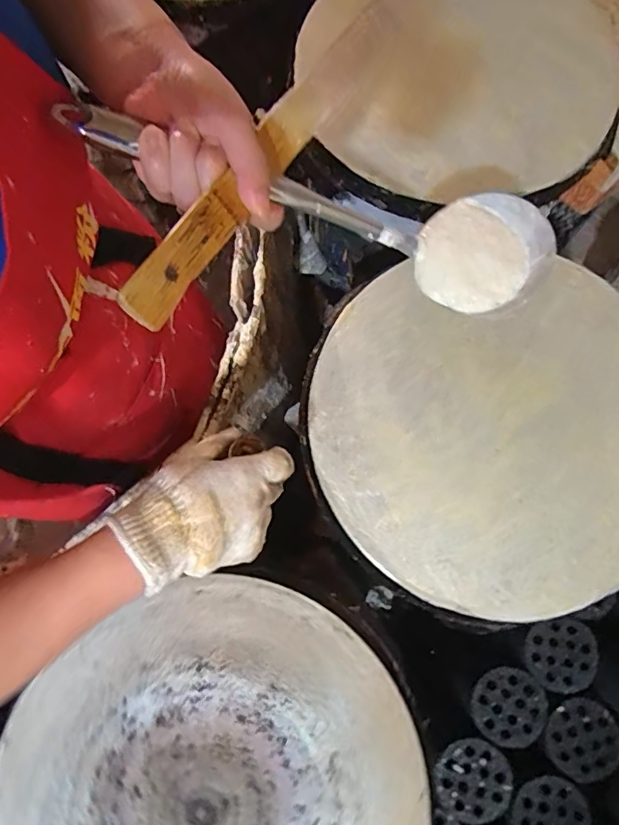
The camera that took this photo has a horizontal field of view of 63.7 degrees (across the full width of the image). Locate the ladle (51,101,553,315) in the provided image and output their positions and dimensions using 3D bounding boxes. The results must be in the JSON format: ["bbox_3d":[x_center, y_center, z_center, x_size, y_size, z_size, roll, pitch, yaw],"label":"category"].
[{"bbox_3d":[0.015,-0.143,0.336,0.326,0.050,0.087,11,77,-19],"label":"ladle"}]

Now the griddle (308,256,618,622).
[{"bbox_3d":[0.195,0.020,0.497,0.371,0.022,0.333,-2,78,1],"label":"griddle"}]

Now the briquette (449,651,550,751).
[{"bbox_3d":[0.264,0.401,0.706,0.105,0.079,0.093,27,80,7],"label":"briquette"}]

